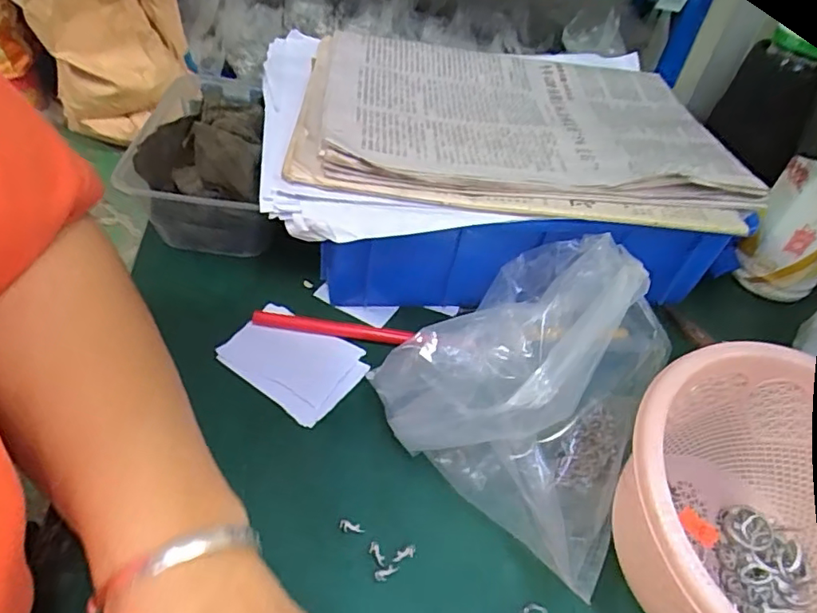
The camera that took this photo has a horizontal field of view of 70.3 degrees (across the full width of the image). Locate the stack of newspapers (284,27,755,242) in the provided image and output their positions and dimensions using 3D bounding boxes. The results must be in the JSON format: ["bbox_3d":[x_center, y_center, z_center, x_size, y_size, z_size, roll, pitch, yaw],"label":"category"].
[{"bbox_3d":[0.074,-0.135,0.400,0.283,0.021,0.207,5,45,-6],"label":"stack of newspapers"}]

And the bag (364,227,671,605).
[{"bbox_3d":[0.082,0.034,0.320,0.138,0.088,0.156,34,51,23],"label":"bag"}]

